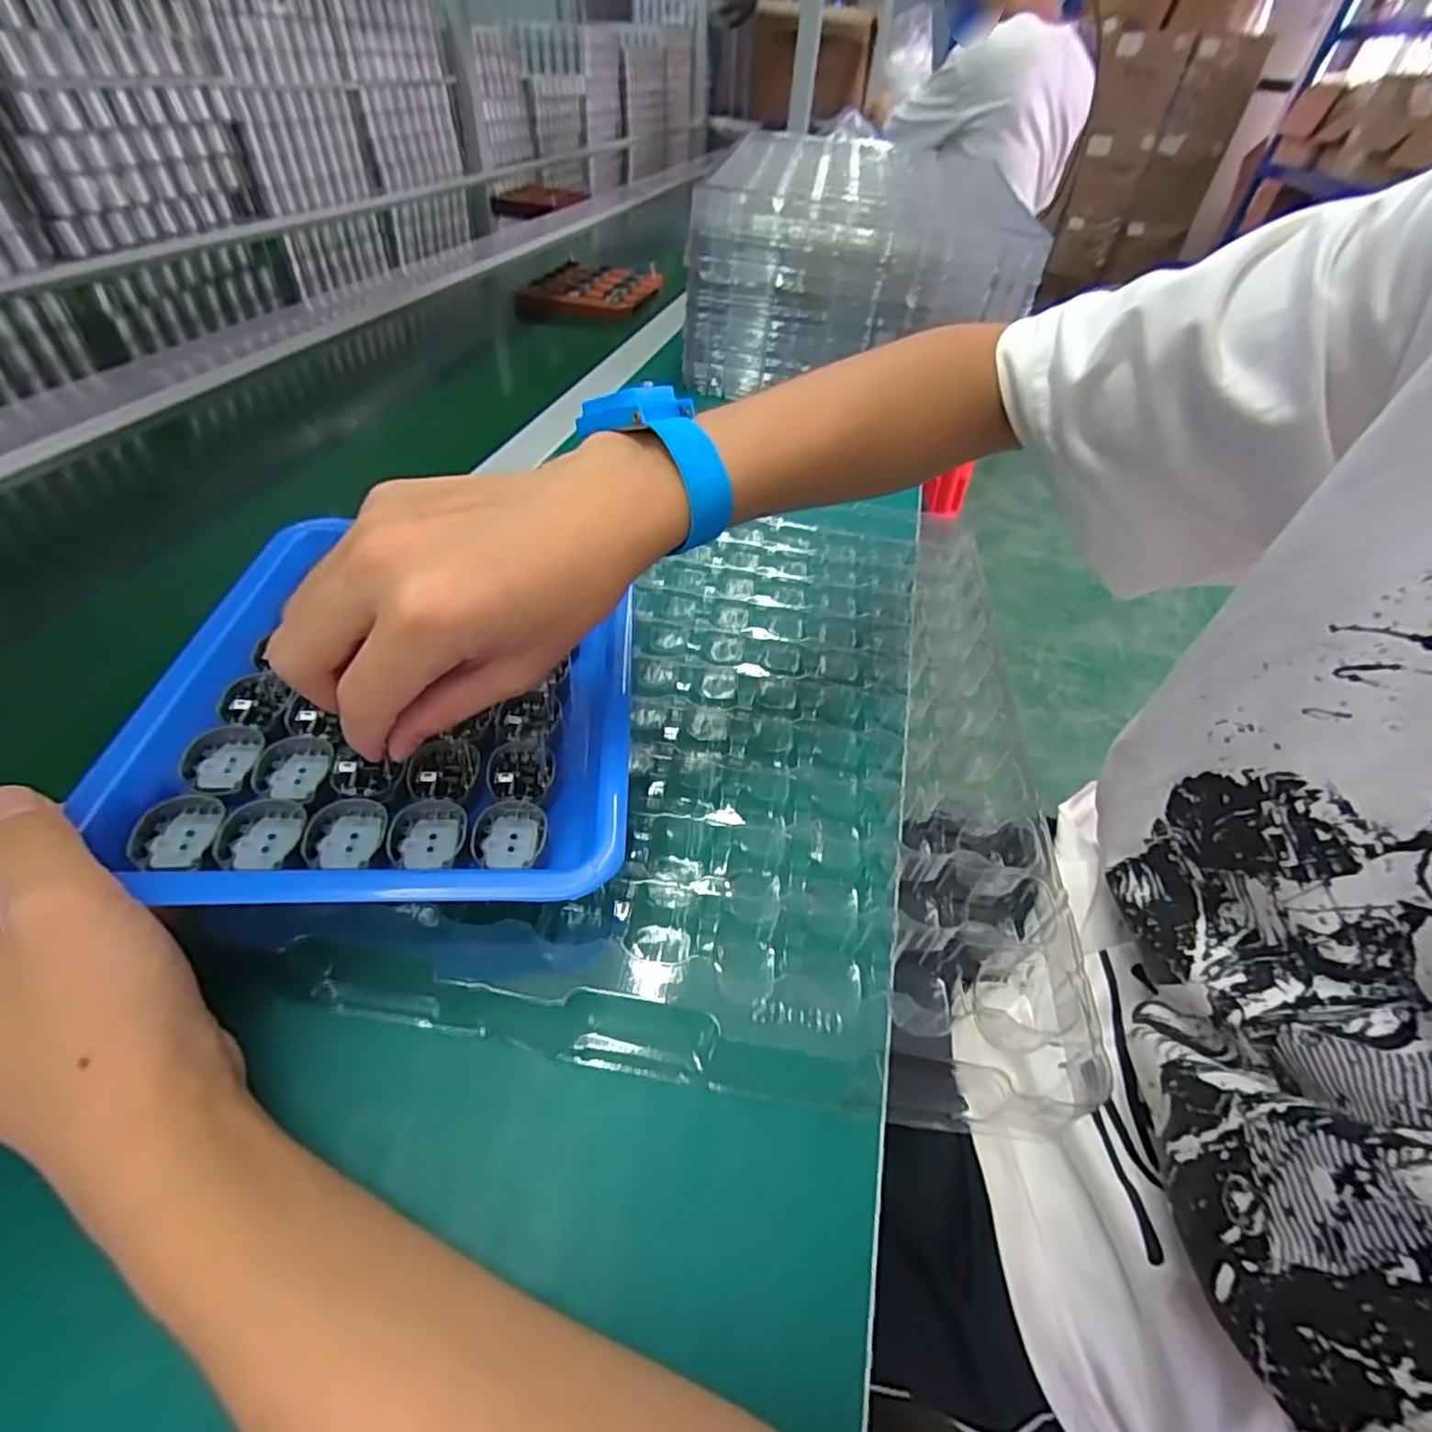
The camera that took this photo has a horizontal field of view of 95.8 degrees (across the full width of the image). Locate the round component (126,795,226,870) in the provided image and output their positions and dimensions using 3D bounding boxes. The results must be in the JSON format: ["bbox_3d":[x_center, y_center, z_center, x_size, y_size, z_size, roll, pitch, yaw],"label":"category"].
[{"bbox_3d":[-0.180,0.038,0.215,0.023,0.007,0.029,-6,47,-9],"label":"round component"}]

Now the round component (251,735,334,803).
[{"bbox_3d":[-0.156,0.020,0.237,0.024,0.008,0.027,-6,47,-10],"label":"round component"}]

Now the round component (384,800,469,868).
[{"bbox_3d":[-0.100,0.041,0.225,0.023,0.007,0.026,12,46,7],"label":"round component"}]

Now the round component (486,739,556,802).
[{"bbox_3d":[-0.075,0.021,0.249,0.024,0.004,0.029,-6,47,-10],"label":"round component"}]

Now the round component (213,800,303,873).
[{"bbox_3d":[-0.155,0.041,0.219,0.025,0.006,0.027,2,46,-2],"label":"round component"}]

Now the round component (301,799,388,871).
[{"bbox_3d":[-0.128,0.041,0.222,0.025,0.006,0.026,2,46,-2],"label":"round component"}]

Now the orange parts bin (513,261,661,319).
[{"bbox_3d":[-0.168,-0.561,0.858,0.140,0.029,0.188,11,46,7],"label":"orange parts bin"}]

